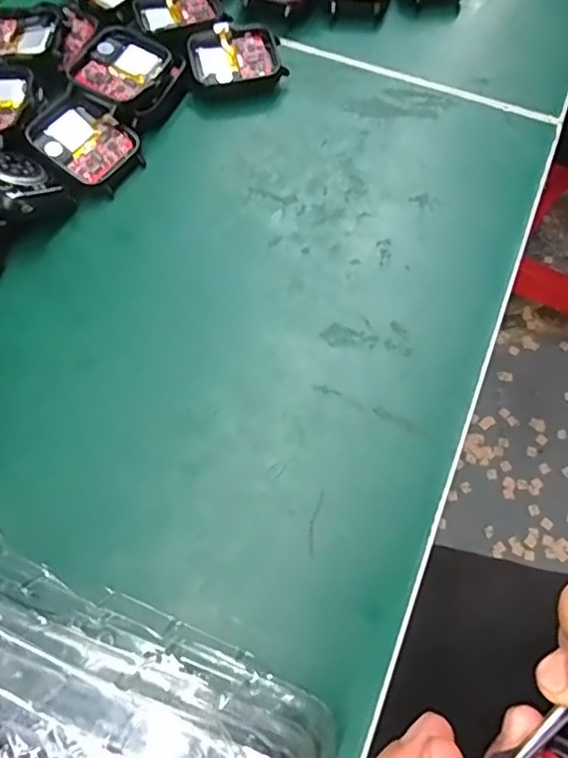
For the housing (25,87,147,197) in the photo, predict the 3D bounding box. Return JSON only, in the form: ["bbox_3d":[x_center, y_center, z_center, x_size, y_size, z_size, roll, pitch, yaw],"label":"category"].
[{"bbox_3d":[-0.088,-0.106,0.266,0.041,0.018,0.036,40,72,12],"label":"housing"}]

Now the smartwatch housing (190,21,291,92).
[{"bbox_3d":[-0.023,-0.155,0.288,0.044,0.011,0.037,-15,68,-5],"label":"smartwatch housing"}]

